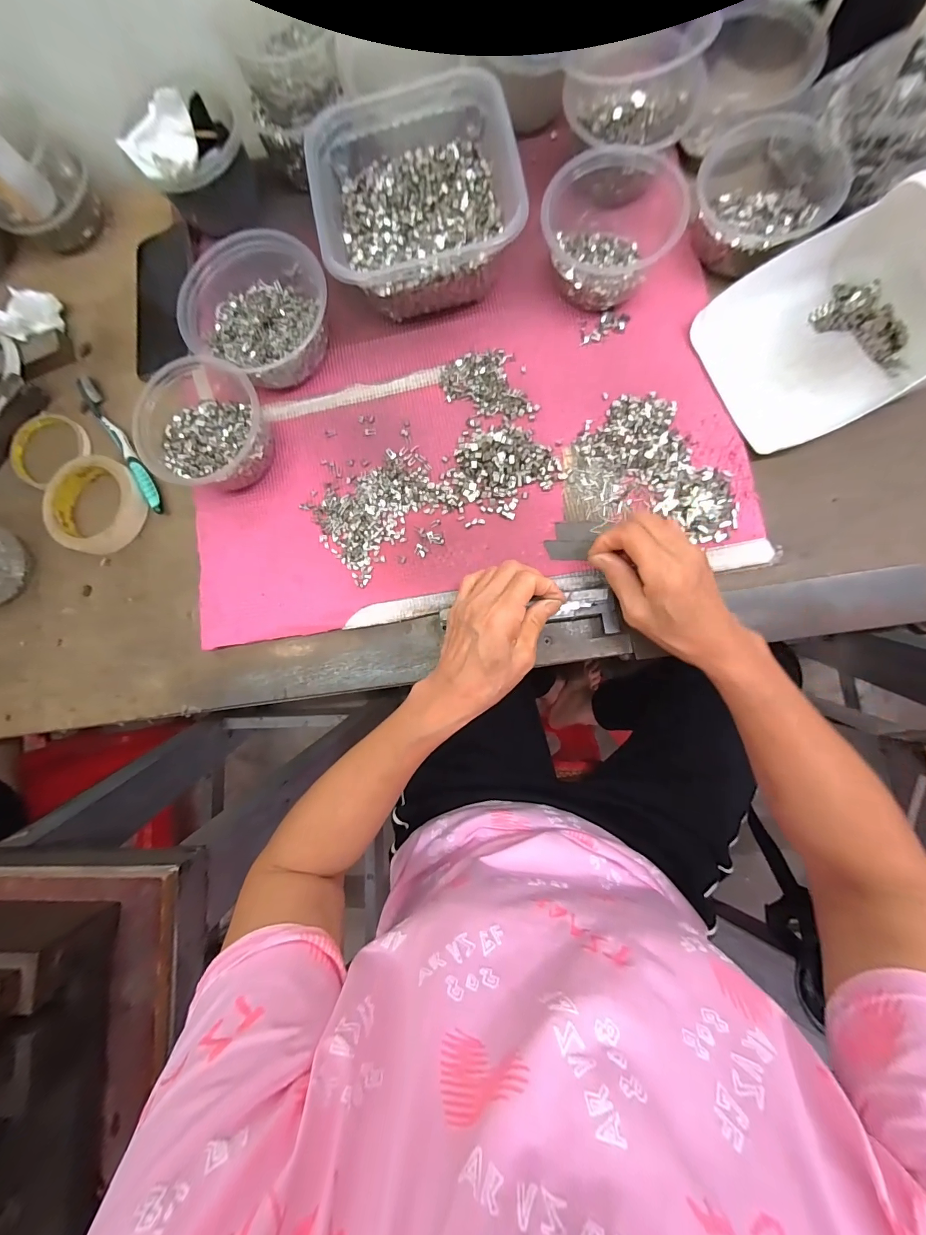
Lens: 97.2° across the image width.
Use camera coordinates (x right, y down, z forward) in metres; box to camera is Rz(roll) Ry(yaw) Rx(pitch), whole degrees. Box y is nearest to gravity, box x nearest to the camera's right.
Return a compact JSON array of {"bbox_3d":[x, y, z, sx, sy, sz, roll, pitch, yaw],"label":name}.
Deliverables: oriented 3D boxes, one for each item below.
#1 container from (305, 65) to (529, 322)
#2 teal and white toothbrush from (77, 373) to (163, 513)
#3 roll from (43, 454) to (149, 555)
[{"bbox_3d":[-0.044,-0.390,0.378,0.172,0.071,0.195,-11,83,4],"label":"container"},{"bbox_3d":[-0.363,-0.183,0.432,0.019,0.017,0.178,-35,82,1],"label":"teal and white toothbrush"},{"bbox_3d":[-0.380,-0.119,0.421,0.098,0.020,0.092,-1,84,5],"label":"roll"}]

